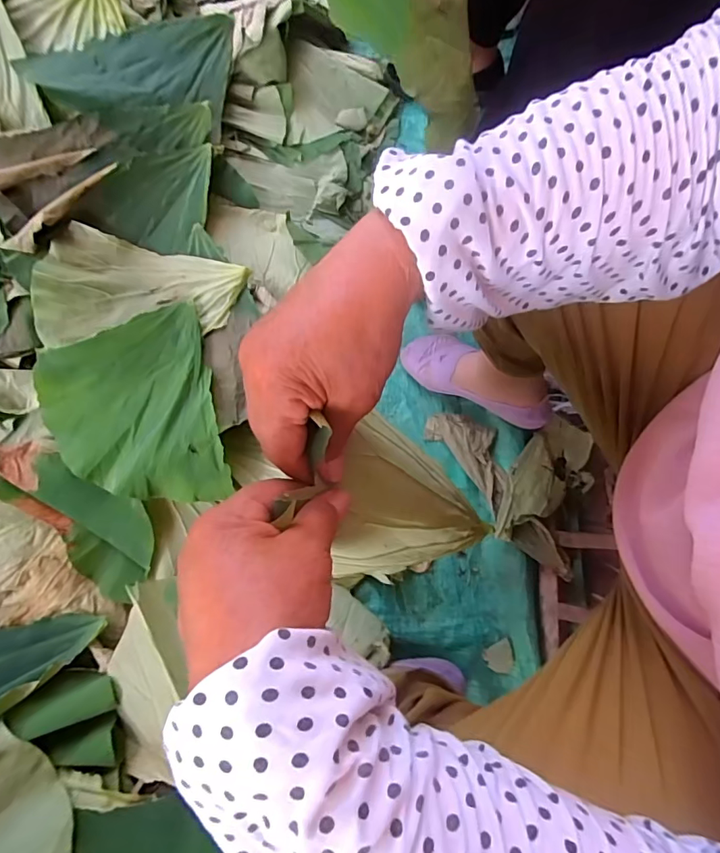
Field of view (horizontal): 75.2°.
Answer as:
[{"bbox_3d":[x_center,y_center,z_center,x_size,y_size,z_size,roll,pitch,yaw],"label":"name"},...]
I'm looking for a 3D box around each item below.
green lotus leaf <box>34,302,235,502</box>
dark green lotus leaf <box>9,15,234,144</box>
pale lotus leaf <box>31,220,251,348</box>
[{"bbox_3d":[-0.324,-0.028,0.657,0.228,0.059,0.293,-14,75,-3],"label":"green lotus leaf"},{"bbox_3d":[-0.329,-0.545,0.745,0.341,0.077,0.172,-28,75,-22],"label":"dark green lotus leaf"},{"bbox_3d":[-0.317,-0.214,0.691,0.286,0.053,0.168,-7,74,-17],"label":"pale lotus leaf"}]

